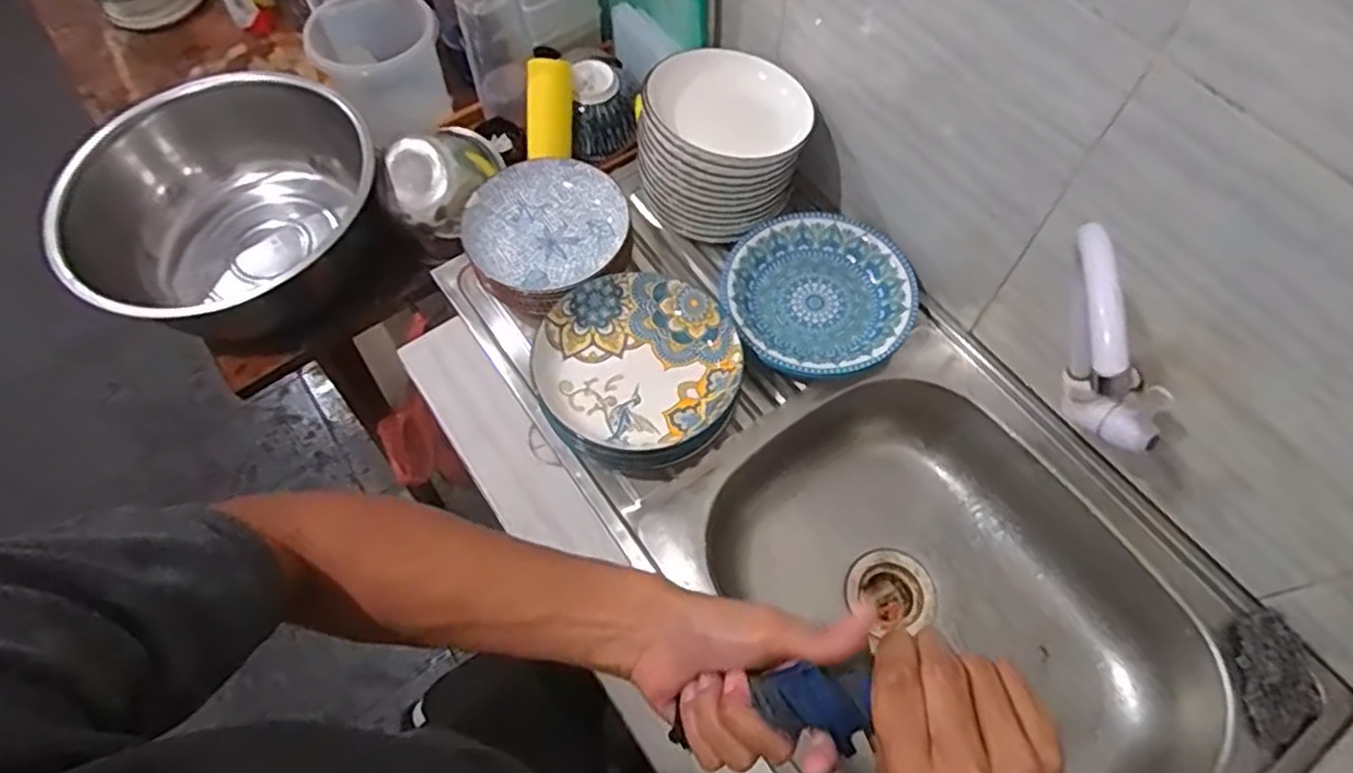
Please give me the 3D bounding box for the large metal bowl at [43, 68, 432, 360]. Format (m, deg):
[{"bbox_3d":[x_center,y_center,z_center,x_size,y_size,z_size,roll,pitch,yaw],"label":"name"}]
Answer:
[{"bbox_3d":[-0.565,-0.222,0.946,0.352,0.151,0.360,0,63,1],"label":"large metal bowl"}]

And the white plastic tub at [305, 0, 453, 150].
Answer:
[{"bbox_3d":[-0.421,-0.457,1.067,0.161,0.202,0.135,-30,66,-14],"label":"white plastic tub"}]

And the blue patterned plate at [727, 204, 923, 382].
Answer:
[{"bbox_3d":[0.172,-0.111,0.873,0.224,0.032,0.220,0,63,1],"label":"blue patterned plate"}]

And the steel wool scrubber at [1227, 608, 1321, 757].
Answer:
[{"bbox_3d":[0.570,0.278,0.686,0.062,0.023,0.127,8,63,5],"label":"steel wool scrubber"}]

